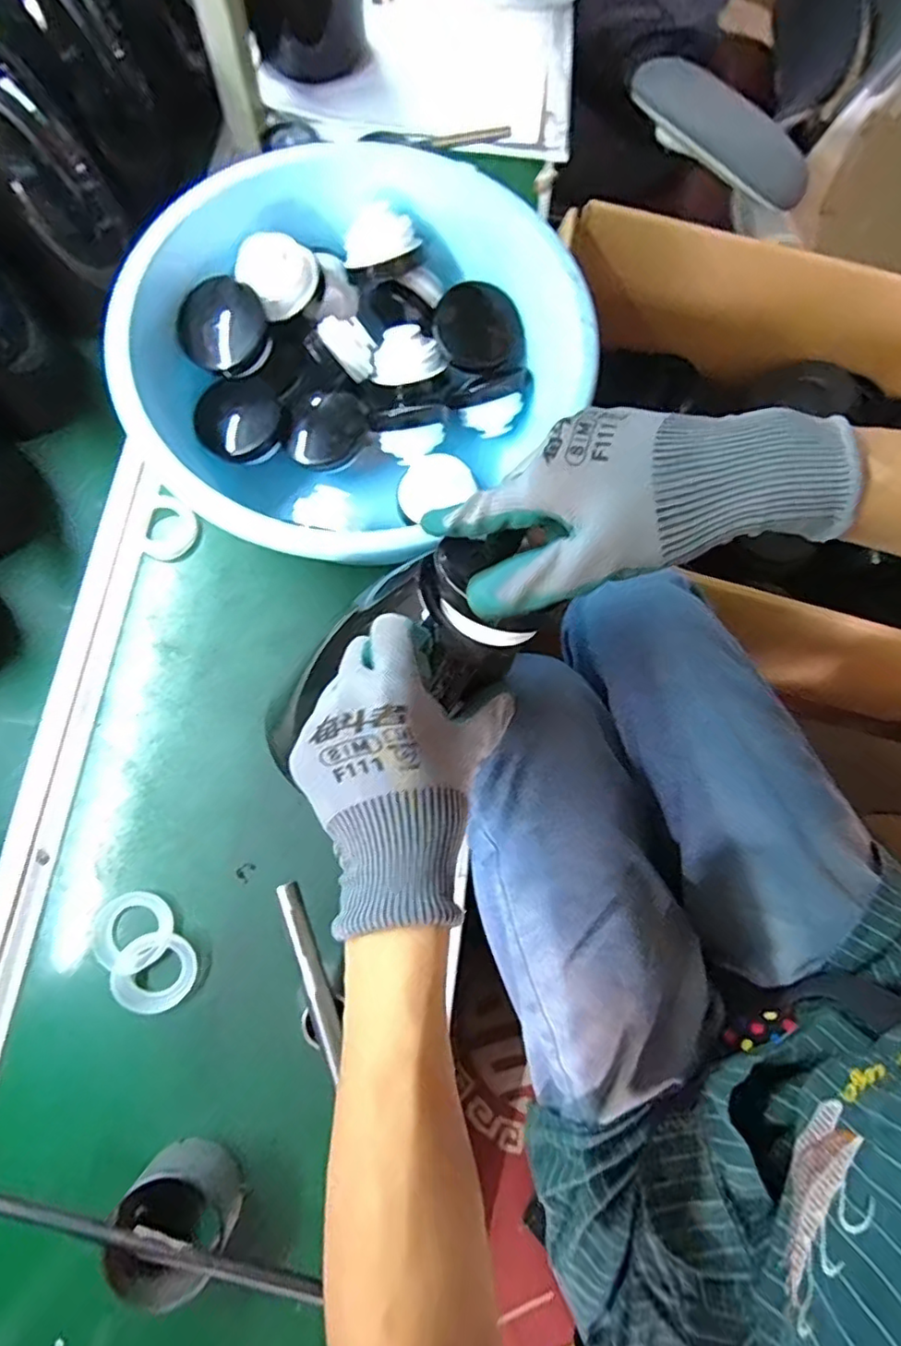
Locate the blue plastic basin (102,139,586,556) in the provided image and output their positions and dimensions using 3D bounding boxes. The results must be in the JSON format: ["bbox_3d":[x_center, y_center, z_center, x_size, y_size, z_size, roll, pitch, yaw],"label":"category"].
[{"bbox_3d":[-0.091,-0.272,0.536,0.356,0.135,0.327,0,76,-2],"label":"blue plastic basin"}]

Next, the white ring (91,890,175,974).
[{"bbox_3d":[-0.251,0.203,0.477,0.058,0.010,0.058,0,76,-2],"label":"white ring"}]

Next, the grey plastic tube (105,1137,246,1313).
[{"bbox_3d":[-0.186,0.370,0.412,0.071,0.061,0.075,0,76,-2],"label":"grey plastic tube"}]

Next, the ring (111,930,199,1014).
[{"bbox_3d":[-0.227,0.230,0.467,0.056,0.018,0.055,0,76,-2],"label":"ring"}]

